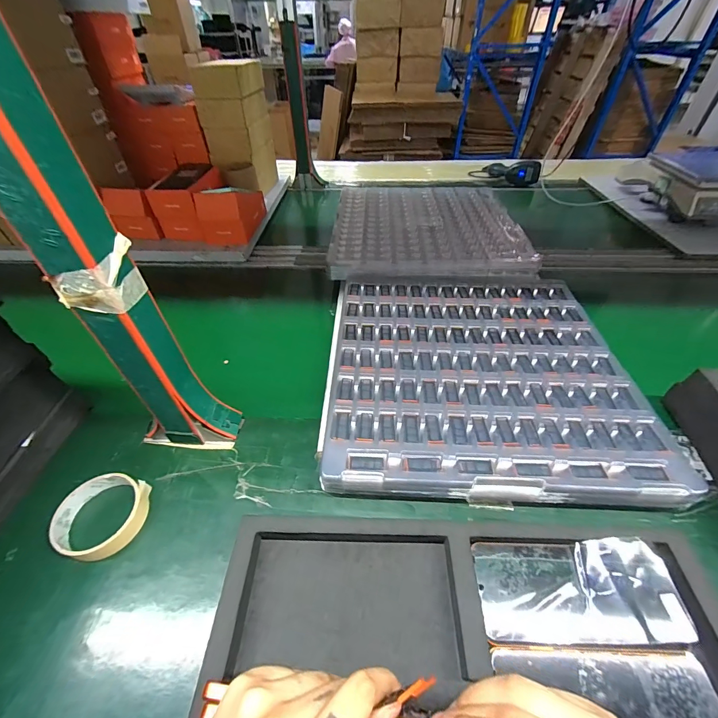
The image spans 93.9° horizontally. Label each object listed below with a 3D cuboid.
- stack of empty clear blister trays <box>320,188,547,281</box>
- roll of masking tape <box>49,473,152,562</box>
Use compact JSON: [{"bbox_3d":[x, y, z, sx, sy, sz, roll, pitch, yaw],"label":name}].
[{"bbox_3d":[0.145,-0.297,0.748,0.388,0.034,0.398,0,45,1],"label":"stack of empty clear blister trays"},{"bbox_3d":[-0.277,0.167,0.360,0.085,0.026,0.081,0,45,0],"label":"roll of masking tape"}]

